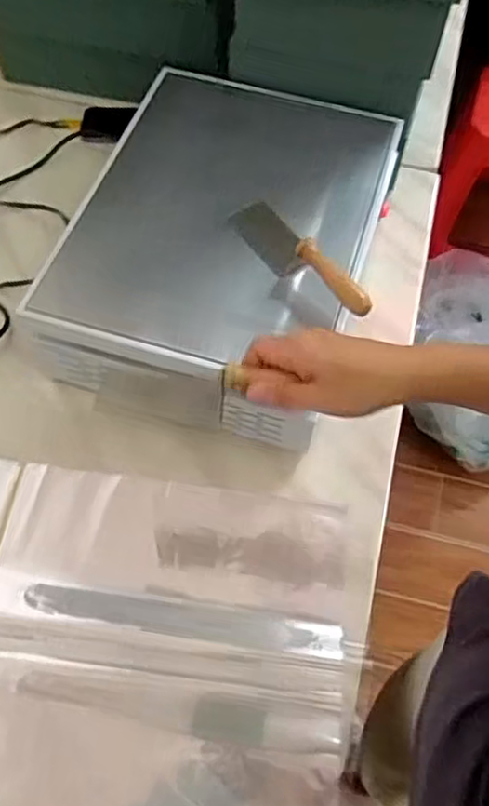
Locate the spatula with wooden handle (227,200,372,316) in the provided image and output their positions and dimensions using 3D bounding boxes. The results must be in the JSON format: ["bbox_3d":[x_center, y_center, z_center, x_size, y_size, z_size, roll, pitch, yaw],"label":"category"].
[{"bbox_3d":[0.056,-0.150,0.653,0.054,0.044,0.189,-34,53,-18],"label":"spatula with wooden handle"}]

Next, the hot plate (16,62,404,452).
[{"bbox_3d":[-0.021,-0.184,0.763,0.311,0.135,0.410,17,62,8],"label":"hot plate"}]

